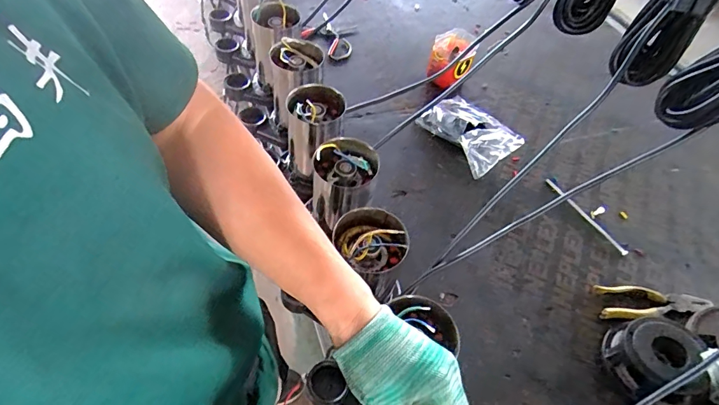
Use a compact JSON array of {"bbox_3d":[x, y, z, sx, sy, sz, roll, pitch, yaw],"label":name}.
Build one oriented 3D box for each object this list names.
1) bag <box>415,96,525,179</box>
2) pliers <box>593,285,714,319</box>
[{"bbox_3d":[0.222,-0.149,0.876,0.125,0.049,0.192,-29,61,-24],"label":"bag"},{"bbox_3d":[0.470,0.163,0.675,0.174,0.023,0.060,6,53,-1],"label":"pliers"}]

